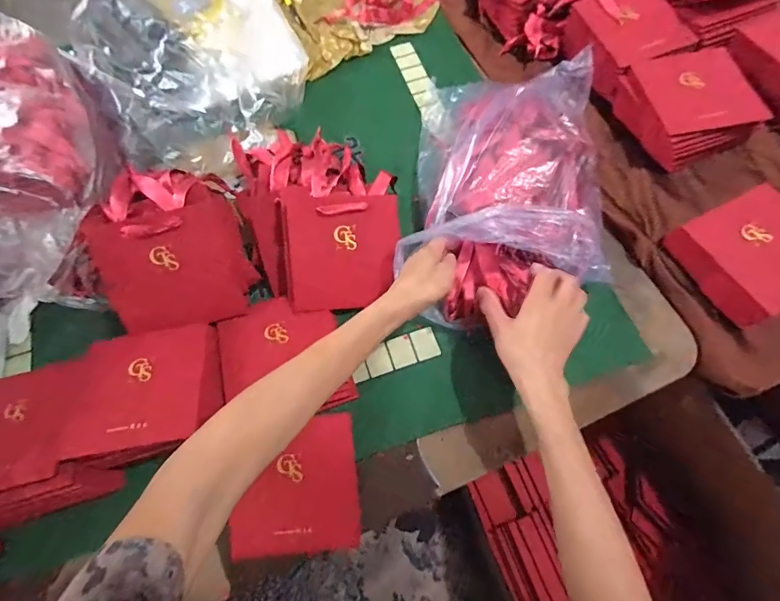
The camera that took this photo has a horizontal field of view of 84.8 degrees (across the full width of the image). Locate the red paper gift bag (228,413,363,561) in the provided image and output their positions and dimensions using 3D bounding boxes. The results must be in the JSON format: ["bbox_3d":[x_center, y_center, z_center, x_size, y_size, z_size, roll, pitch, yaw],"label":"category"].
[{"bbox_3d":[-0.105,0.204,0.469,0.138,0.009,0.136,-7,79,-1],"label":"red paper gift bag"}]

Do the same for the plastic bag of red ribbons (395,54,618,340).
[{"bbox_3d":[0.153,-0.156,0.562,0.243,0.081,0.387,7,67,6],"label":"plastic bag of red ribbons"}]

